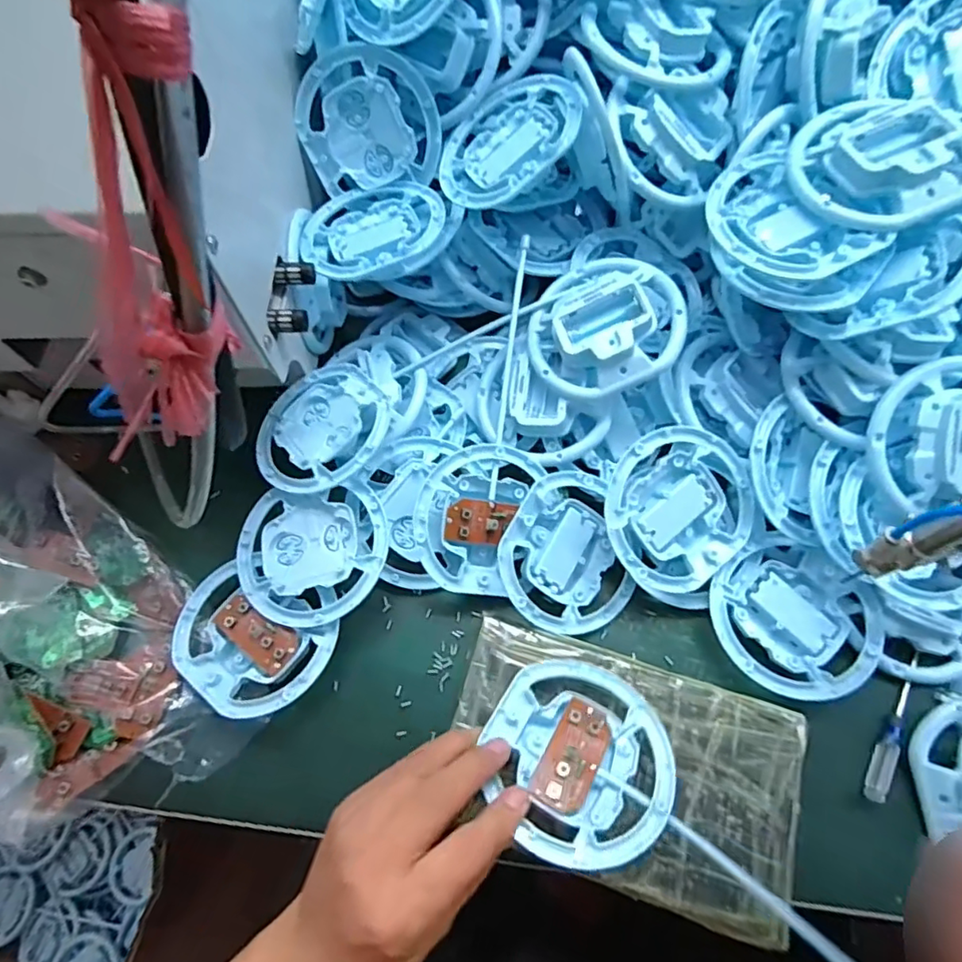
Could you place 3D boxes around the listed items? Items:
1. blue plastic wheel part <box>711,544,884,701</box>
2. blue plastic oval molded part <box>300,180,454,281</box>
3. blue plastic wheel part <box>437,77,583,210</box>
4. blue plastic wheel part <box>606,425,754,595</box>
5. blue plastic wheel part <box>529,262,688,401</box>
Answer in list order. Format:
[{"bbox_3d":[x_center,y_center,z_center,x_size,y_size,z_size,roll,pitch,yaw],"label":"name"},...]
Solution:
[{"bbox_3d":[0.203,0.090,0.376,0.097,0.019,0.099,-1,67,1],"label":"blue plastic wheel part"},{"bbox_3d":[-0.080,-0.187,0.418,0.104,0.022,0.087,-27,69,-10],"label":"blue plastic oval molded part"},{"bbox_3d":[0.019,-0.237,0.401,0.103,0.014,0.096,-11,68,27],"label":"blue plastic wheel part"},{"bbox_3d":[0.128,0.018,0.376,0.100,0.016,0.103,0,91,-14],"label":"blue plastic wheel part"},{"bbox_3d":[0.081,-0.106,0.386,0.100,0.028,0.100,-4,77,19],"label":"blue plastic wheel part"}]

